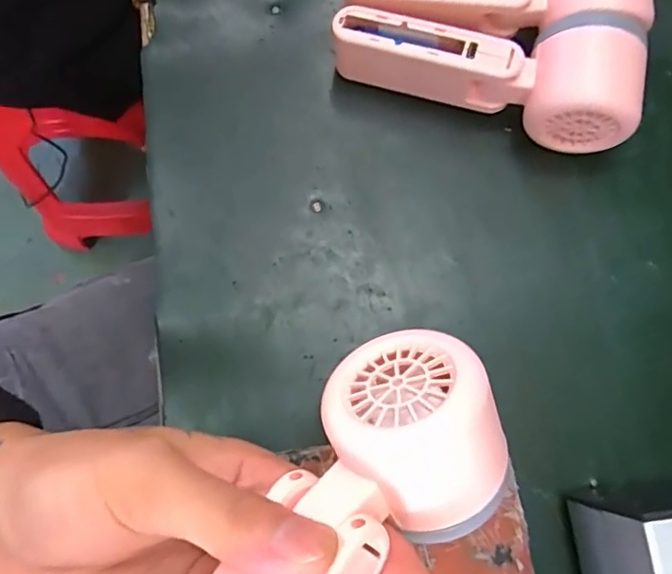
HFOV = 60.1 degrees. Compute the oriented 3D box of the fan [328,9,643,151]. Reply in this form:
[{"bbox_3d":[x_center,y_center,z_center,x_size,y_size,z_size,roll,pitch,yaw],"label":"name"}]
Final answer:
[{"bbox_3d":[0.079,-0.116,0.319,0.160,0.061,0.049,9,76,1],"label":"fan"}]

